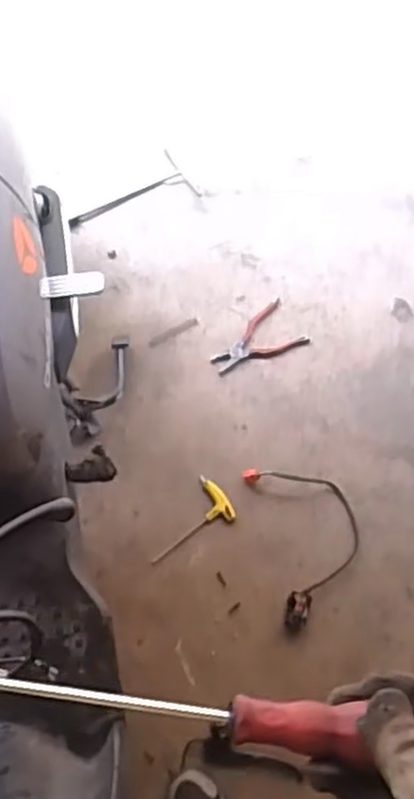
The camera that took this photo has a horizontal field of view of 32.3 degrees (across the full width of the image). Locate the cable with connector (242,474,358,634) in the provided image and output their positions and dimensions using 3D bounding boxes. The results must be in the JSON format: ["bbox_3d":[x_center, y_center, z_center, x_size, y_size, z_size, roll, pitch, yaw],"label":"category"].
[{"bbox_3d":[0.197,0.260,1.342,0.181,0.027,0.300,-15,72,-1],"label":"cable with connector"}]

